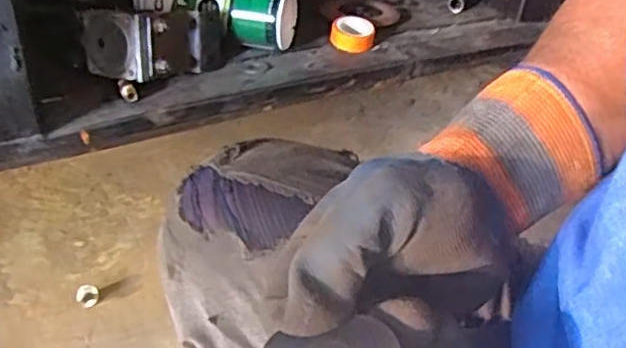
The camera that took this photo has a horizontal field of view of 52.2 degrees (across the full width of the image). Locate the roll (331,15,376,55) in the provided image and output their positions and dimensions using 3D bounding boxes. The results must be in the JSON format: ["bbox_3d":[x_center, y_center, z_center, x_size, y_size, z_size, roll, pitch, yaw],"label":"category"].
[{"bbox_3d":[0.046,-0.161,0.733,0.049,0.027,0.052,4,35,-3],"label":"roll"}]

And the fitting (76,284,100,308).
[{"bbox_3d":[-0.322,0.174,0.913,0.025,0.025,0.025,11,36,8],"label":"fitting"}]

